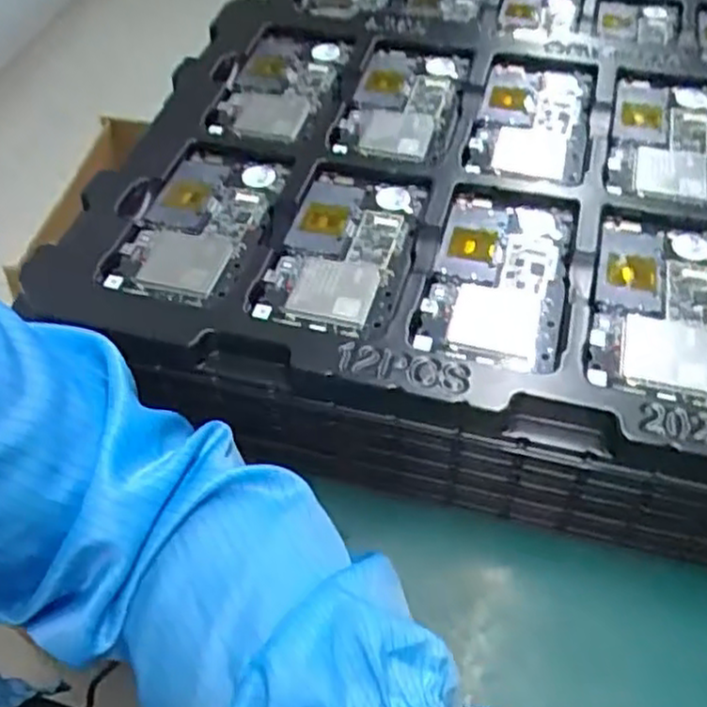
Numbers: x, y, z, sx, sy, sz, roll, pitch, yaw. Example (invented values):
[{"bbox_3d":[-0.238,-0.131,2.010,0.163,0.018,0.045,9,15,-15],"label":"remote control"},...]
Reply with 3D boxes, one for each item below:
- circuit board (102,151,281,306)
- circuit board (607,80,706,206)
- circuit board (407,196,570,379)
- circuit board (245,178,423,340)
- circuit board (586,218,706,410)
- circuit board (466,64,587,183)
[{"bbox_3d":[-0.087,-0.073,0.415,0.064,0.010,0.118,14,54,9],"label":"circuit board"},{"bbox_3d":[0.194,-0.135,0.463,0.060,0.005,0.125,14,54,10],"label":"circuit board"},{"bbox_3d":[0.077,-0.042,0.395,0.069,0.012,0.125,12,53,8],"label":"circuit board"},{"bbox_3d":[-0.007,-0.056,0.405,0.065,0.008,0.122,14,54,10],"label":"circuit board"},{"bbox_3d":[0.157,-0.024,0.377,0.065,0.008,0.127,13,54,9],"label":"circuit board"},{"bbox_3d":[0.115,-0.151,0.476,0.068,0.011,0.127,12,53,8],"label":"circuit board"}]

